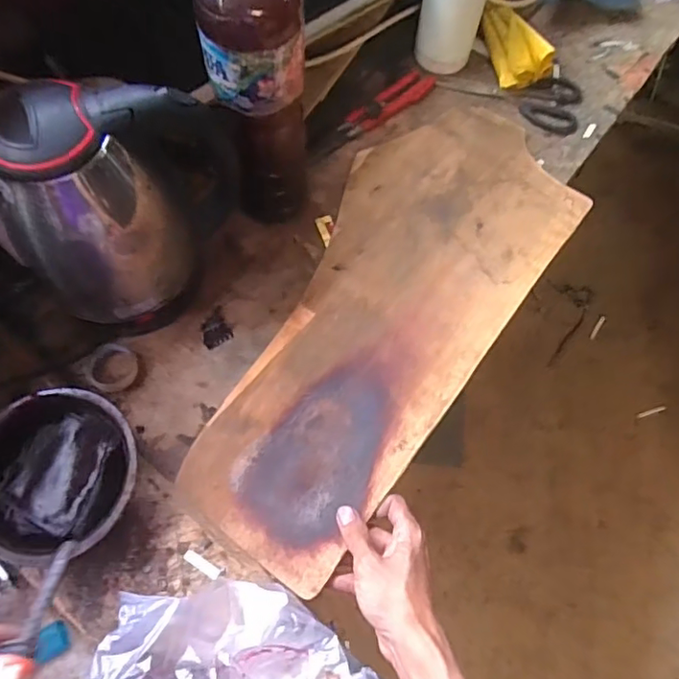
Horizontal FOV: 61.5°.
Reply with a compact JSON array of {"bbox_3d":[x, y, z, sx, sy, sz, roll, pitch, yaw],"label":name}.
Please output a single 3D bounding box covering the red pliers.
[{"bbox_3d":[0.058,-0.300,0.720,0.143,0.017,0.037,-39,74,-16],"label":"red pliers"}]

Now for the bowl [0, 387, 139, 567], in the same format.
[{"bbox_3d":[-0.241,0.119,0.494,0.137,0.061,0.136,1,67,-2],"label":"bowl"}]

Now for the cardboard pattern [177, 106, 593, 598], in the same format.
[{"bbox_3d":[0.062,-0.032,0.601,0.214,0.012,0.555,31,69,10],"label":"cardboard pattern"}]

